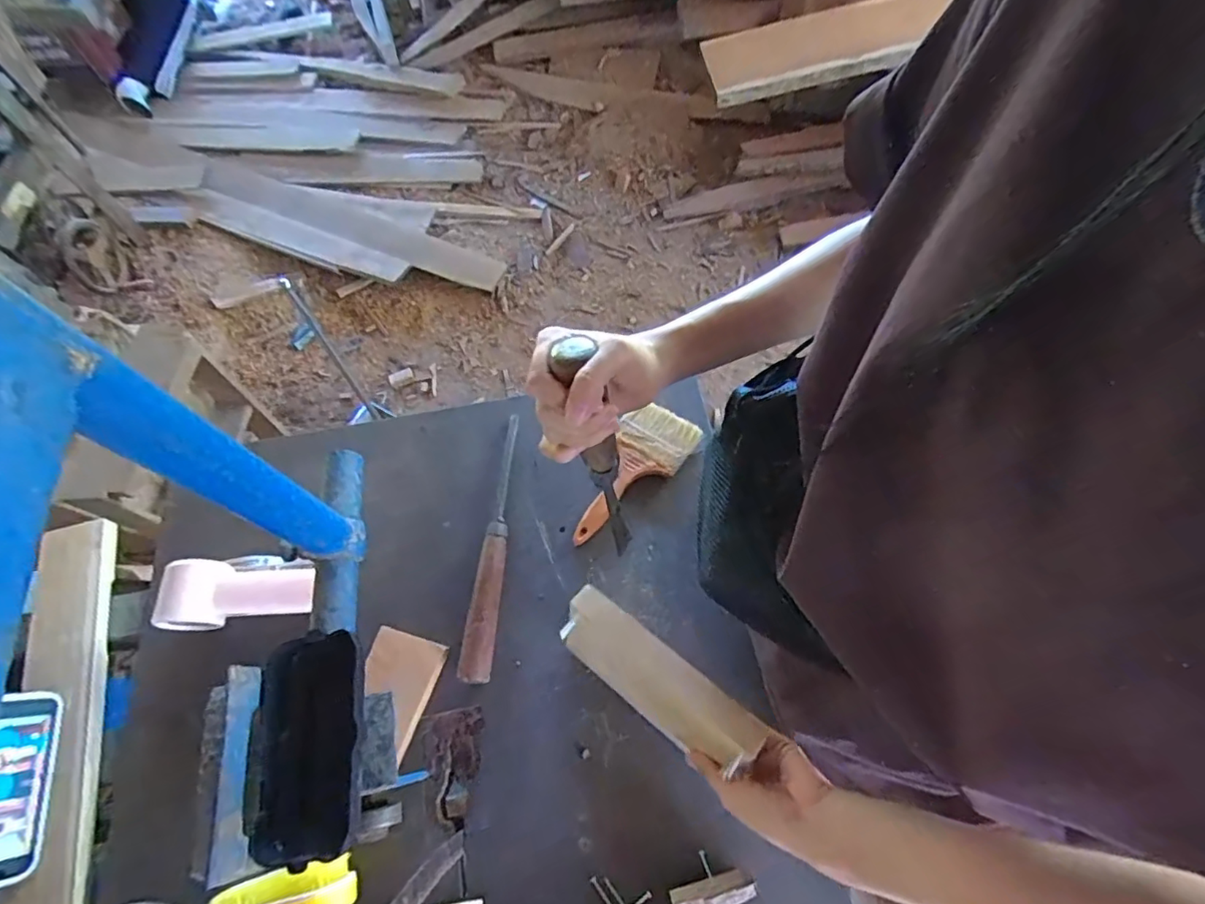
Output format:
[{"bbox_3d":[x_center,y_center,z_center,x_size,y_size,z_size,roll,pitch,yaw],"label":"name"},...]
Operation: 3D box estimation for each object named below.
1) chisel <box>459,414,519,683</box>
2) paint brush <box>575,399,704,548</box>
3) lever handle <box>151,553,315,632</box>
[{"bbox_3d":[-0.117,0.092,0.620,0.029,0.023,0.295,3,63,2],"label":"chisel"},{"bbox_3d":[0.029,0.023,0.646,0.078,0.028,0.185,37,69,18],"label":"paint brush"},{"bbox_3d":[-0.375,0.142,0.587,0.143,0.044,0.063,-4,62,-16],"label":"lever handle"}]

